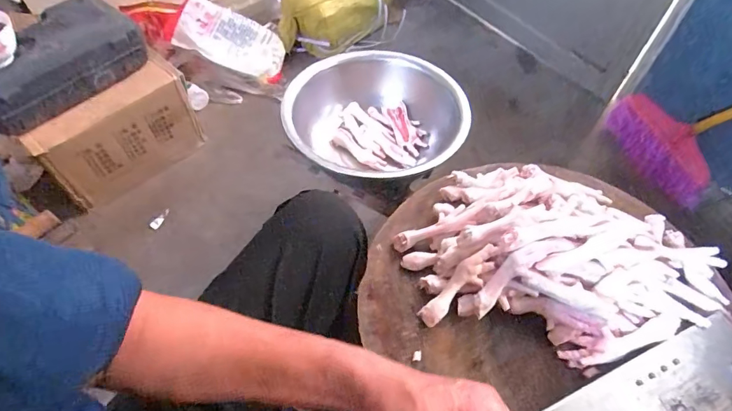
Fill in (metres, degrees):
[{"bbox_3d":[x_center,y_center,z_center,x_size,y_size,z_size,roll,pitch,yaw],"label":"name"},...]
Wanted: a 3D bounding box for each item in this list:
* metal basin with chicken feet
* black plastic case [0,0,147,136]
[{"bbox_3d":[0.022,-0.136,0.752,0.293,0.120,0.288,0,56,0],"label":"metal basin with chicken feet"},{"bbox_3d":[-0.634,-0.288,0.839,0.152,0.116,0.318,36,63,22],"label":"black plastic case"}]

